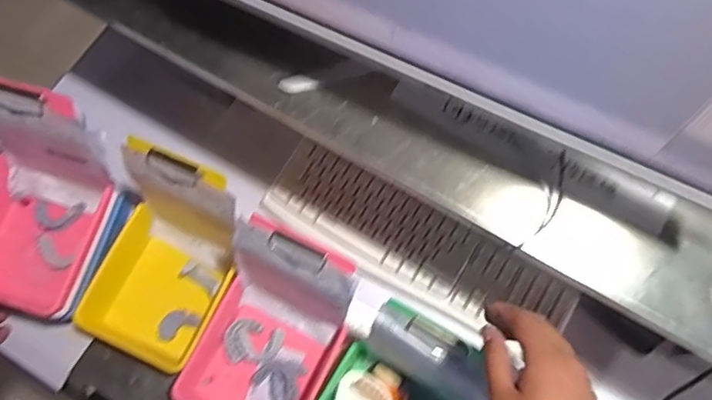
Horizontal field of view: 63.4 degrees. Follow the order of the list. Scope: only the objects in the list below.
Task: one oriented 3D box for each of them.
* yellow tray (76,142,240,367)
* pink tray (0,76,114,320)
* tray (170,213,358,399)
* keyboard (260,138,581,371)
[{"bbox_3d":[-0.239,0.080,0.686,0.168,0.178,0.232,31,76,10],"label":"yellow tray"},{"bbox_3d":[-0.390,-0.001,0.651,0.158,0.169,0.216,16,74,6],"label":"pink tray"},{"bbox_3d":[-0.108,0.157,0.659,0.141,0.187,0.217,26,75,9],"label":"tray"},{"bbox_3d":[0.075,0.065,0.757,0.407,0.013,0.130,28,75,9],"label":"keyboard"}]

